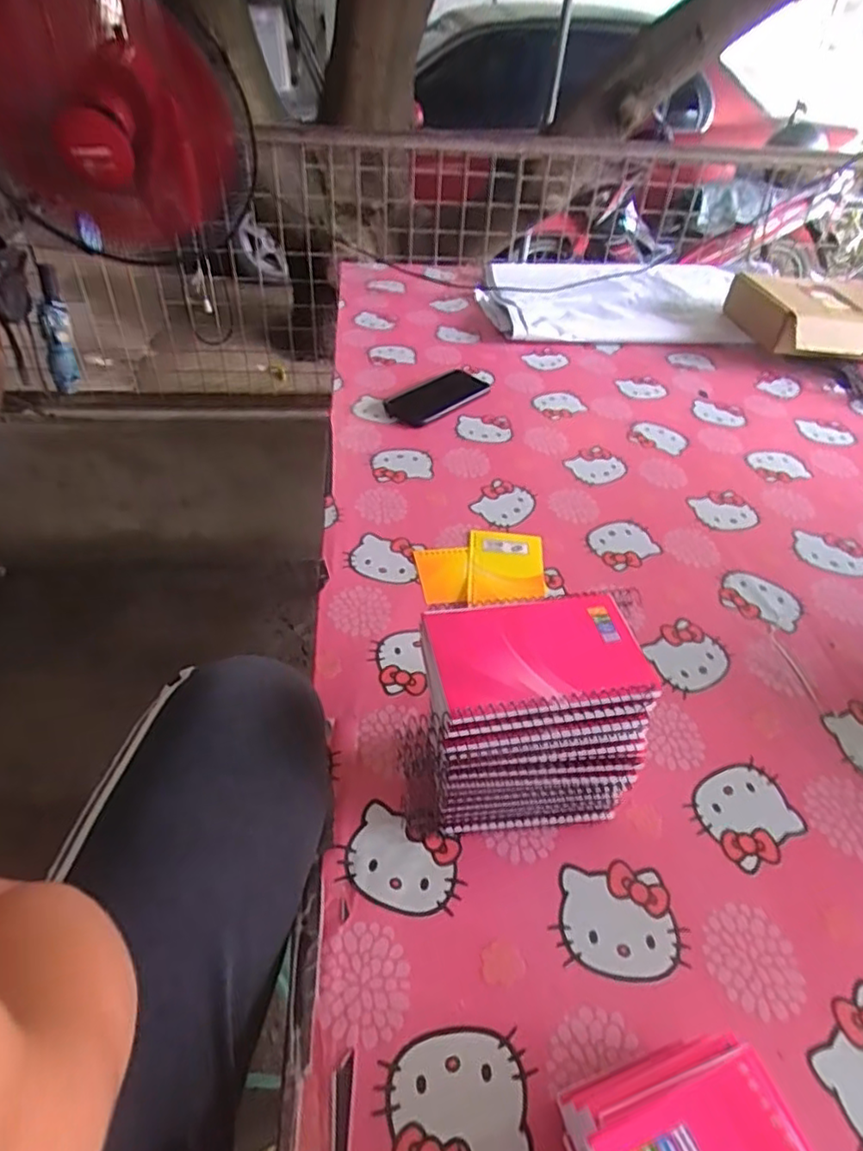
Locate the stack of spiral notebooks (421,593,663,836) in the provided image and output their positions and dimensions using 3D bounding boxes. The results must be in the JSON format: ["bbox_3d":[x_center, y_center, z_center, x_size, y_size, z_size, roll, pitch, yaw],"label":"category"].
[{"bbox_3d":[0.063,0.106,0.445,0.134,0.158,0.088,-2,44,-6],"label":"stack of spiral notebooks"}]

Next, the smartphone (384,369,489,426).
[{"bbox_3d":[0.008,-0.265,0.929,0.086,0.013,0.159,35,52,27],"label":"smartphone"}]

